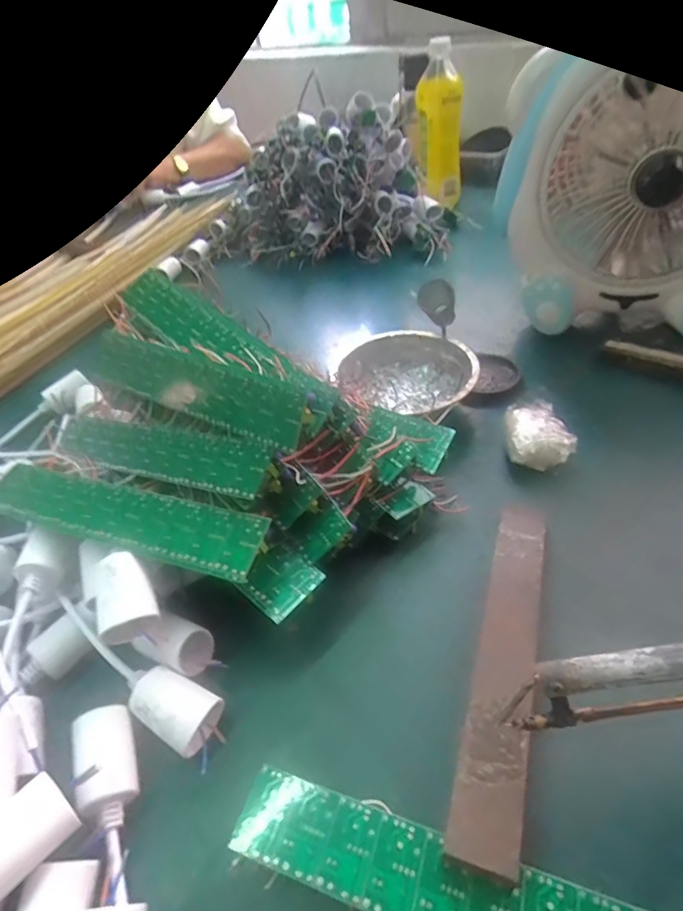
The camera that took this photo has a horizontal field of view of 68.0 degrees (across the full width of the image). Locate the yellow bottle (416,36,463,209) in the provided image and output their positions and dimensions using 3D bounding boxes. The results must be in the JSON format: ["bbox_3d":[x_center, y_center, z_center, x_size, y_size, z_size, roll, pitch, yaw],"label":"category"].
[{"bbox_3d":[0.146,-0.481,0.751,0.066,0.190,0.060,-2,43,7],"label":"yellow bottle"}]

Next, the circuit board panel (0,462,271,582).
[{"bbox_3d":[-0.136,0.035,0.308,0.196,0.004,0.038,10,55,20],"label":"circuit board panel"}]

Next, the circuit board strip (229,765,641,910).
[{"bbox_3d":[0.053,0.184,0.210,0.201,0.019,0.035,9,45,18],"label":"circuit board strip"}]

